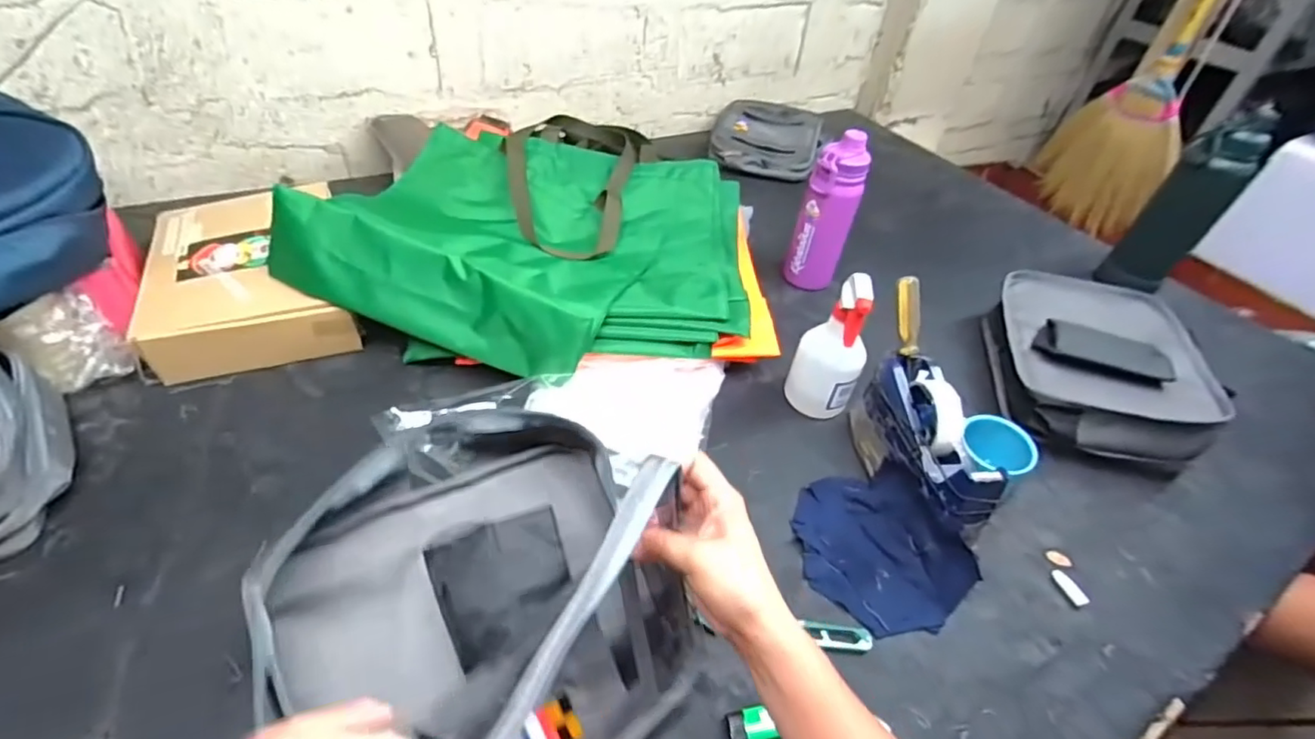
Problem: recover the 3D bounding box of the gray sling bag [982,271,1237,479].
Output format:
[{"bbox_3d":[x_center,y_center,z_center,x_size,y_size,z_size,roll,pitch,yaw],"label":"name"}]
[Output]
[{"bbox_3d":[0.582,-0.011,0.785,0.226,0.122,0.307,17,43,9],"label":"gray sling bag"}]

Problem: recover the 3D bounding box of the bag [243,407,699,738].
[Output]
[{"bbox_3d":[-0.108,0.146,0.390,0.278,0.195,0.233,-30,53,-35],"label":"bag"}]

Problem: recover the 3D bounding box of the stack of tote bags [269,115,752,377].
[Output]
[{"bbox_3d":[-0.135,-0.200,0.815,0.539,0.122,0.466,13,43,5],"label":"stack of tote bags"}]

